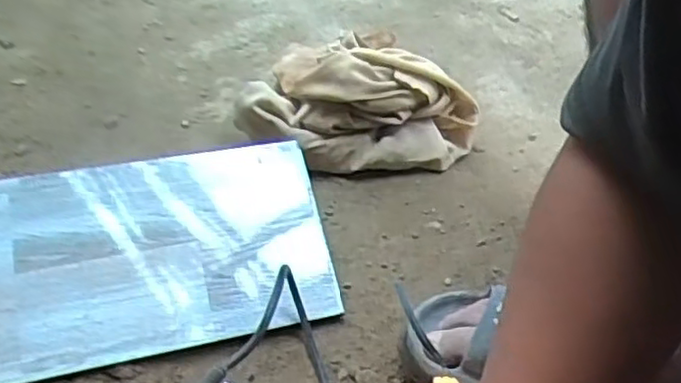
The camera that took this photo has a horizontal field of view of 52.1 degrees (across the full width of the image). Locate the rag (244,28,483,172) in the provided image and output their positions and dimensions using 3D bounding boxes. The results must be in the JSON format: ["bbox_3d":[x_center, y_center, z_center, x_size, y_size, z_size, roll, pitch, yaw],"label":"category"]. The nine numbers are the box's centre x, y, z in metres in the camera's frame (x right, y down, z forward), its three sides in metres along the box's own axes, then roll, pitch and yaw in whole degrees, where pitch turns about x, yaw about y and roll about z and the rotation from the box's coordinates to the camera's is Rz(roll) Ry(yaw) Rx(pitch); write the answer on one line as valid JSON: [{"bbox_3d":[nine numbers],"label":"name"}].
[{"bbox_3d":[0.019,-0.099,0.803,0.257,0.130,0.156,-18,46,-21],"label":"rag"}]

